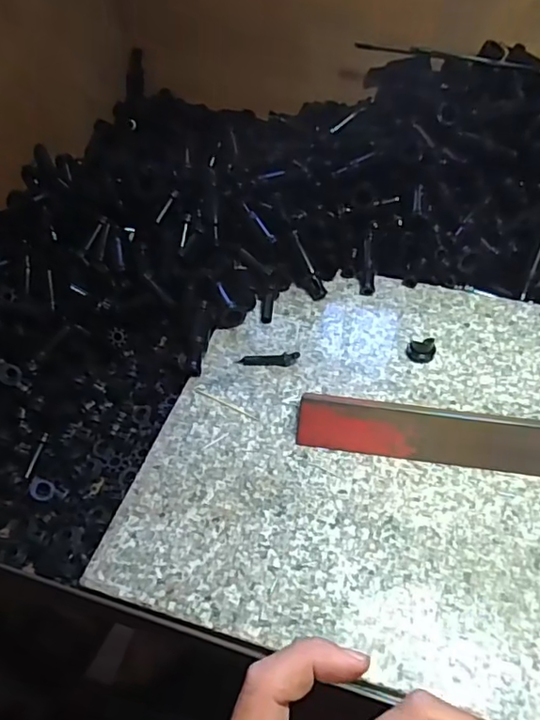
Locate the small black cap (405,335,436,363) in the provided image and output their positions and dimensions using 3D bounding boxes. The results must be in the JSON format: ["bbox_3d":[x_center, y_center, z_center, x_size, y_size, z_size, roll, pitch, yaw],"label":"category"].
[{"bbox_3d":[0.127,-0.008,0.473,0.023,0.012,0.017,9,49,11],"label":"small black cap"}]

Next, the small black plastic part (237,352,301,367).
[{"bbox_3d":[0.000,-0.001,0.474,0.049,0.010,0.012,1,48,3],"label":"small black plastic part"}]

